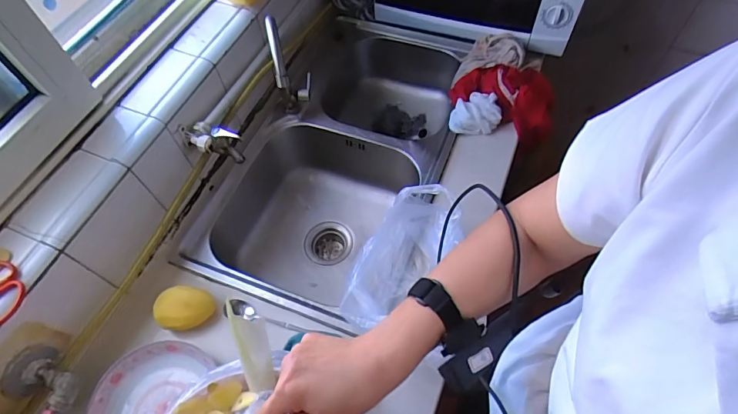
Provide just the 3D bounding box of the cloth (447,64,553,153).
[{"bbox_3d":[0.310,-0.246,0.954,0.220,0.077,0.177,38,66,24],"label":"cloth"}]

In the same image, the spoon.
[{"bbox_3d":[-0.152,0.186,0.729,0.192,0.019,0.029,10,58,9],"label":"spoon"}]

